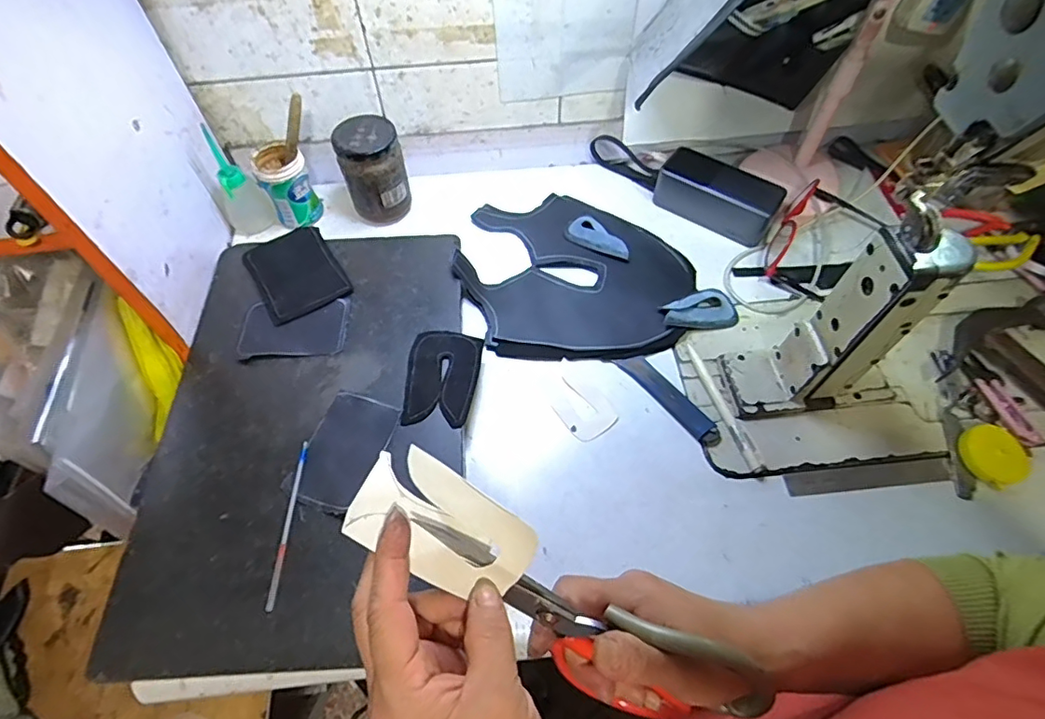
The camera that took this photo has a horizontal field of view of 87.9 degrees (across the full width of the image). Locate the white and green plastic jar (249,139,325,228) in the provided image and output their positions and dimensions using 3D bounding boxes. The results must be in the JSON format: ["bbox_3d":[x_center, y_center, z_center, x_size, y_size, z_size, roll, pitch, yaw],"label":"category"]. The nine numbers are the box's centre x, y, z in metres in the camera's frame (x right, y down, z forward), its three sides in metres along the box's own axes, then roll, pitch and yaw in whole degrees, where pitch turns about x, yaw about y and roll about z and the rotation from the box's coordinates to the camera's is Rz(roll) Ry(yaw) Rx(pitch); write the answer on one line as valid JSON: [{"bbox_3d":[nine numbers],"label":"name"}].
[{"bbox_3d":[-0.255,-0.189,0.591,0.050,0.077,0.048,-1,57,1],"label":"white and green plastic jar"}]

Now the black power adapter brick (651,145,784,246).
[{"bbox_3d":[0.208,-0.176,0.580,0.125,0.048,0.055,29,62,19],"label":"black power adapter brick"}]

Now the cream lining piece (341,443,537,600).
[{"bbox_3d":[-0.037,0.078,0.253,0.084,0.023,0.046,30,89,2],"label":"cream lining piece"}]

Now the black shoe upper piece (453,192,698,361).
[{"bbox_3d":[0.055,-0.098,0.566,0.229,0.022,0.211,-1,57,1],"label":"black shoe upper piece"}]

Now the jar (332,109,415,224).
[{"bbox_3d":[-0.158,-0.201,0.585,0.065,0.096,0.058,-18,58,-10],"label":"jar"}]

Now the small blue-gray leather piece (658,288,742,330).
[{"bbox_3d":[0.174,-0.050,0.530,0.075,0.010,0.040,-12,57,-6],"label":"small blue-gray leather piece"}]

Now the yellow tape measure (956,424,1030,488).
[{"bbox_3d":[0.388,0.078,0.447,0.043,0.017,0.049,-24,59,-14],"label":"yellow tape measure"}]

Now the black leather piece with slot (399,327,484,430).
[{"bbox_3d":[-0.071,0.015,0.480,0.062,0.006,0.091,5,57,4],"label":"black leather piece with slot"}]

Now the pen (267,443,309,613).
[{"bbox_3d":[-0.179,0.123,0.414,0.007,0.005,0.124,0,57,1],"label":"pen"}]

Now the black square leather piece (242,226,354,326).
[{"bbox_3d":[-0.227,-0.088,0.543,0.079,0.005,0.106,-28,61,-16],"label":"black square leather piece"}]

